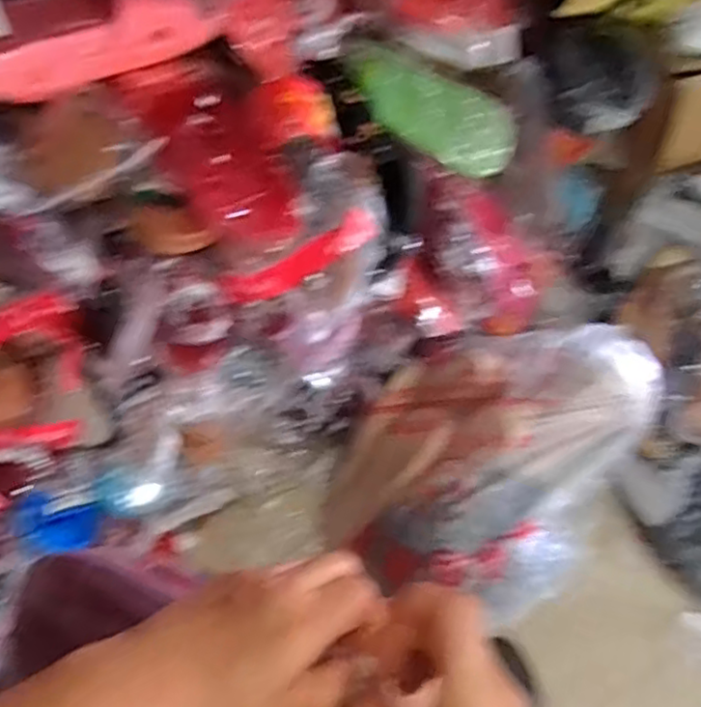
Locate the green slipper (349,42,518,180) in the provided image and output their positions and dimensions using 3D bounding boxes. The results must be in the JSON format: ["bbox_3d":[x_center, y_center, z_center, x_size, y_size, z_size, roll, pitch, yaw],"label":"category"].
[{"bbox_3d":[0.108,-0.340,0.908,0.253,0.096,0.050,33,15,1],"label":"green slipper"}]

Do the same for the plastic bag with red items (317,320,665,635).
[{"bbox_3d":[0.184,0.133,0.855,0.406,0.199,0.313,-37,65,-23],"label":"plastic bag with red items"}]

